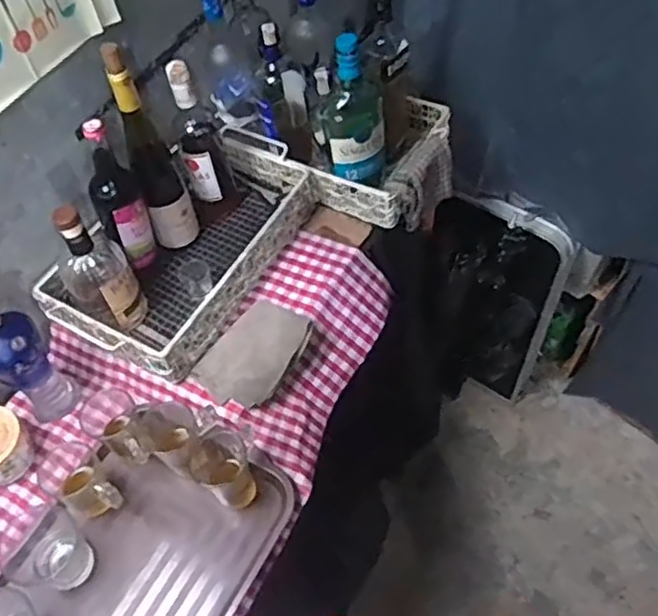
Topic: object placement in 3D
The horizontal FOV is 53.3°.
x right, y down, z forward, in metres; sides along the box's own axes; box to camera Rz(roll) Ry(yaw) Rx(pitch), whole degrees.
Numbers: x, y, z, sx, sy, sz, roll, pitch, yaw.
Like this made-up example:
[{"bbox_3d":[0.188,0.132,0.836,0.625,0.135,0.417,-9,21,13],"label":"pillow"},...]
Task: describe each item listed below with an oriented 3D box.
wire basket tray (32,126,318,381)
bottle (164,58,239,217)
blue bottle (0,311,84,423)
[{"bbox_3d":[-0.212,-0.098,1.036,0.249,0.098,0.441,30,62,23],"label":"wire basket tray"},{"bbox_3d":[-0.203,-0.268,1.042,0.073,0.269,0.083,-15,55,-6],"label":"bottle"},{"bbox_3d":[-0.429,0.063,0.897,0.080,0.272,0.096,-36,60,-20],"label":"blue bottle"}]

